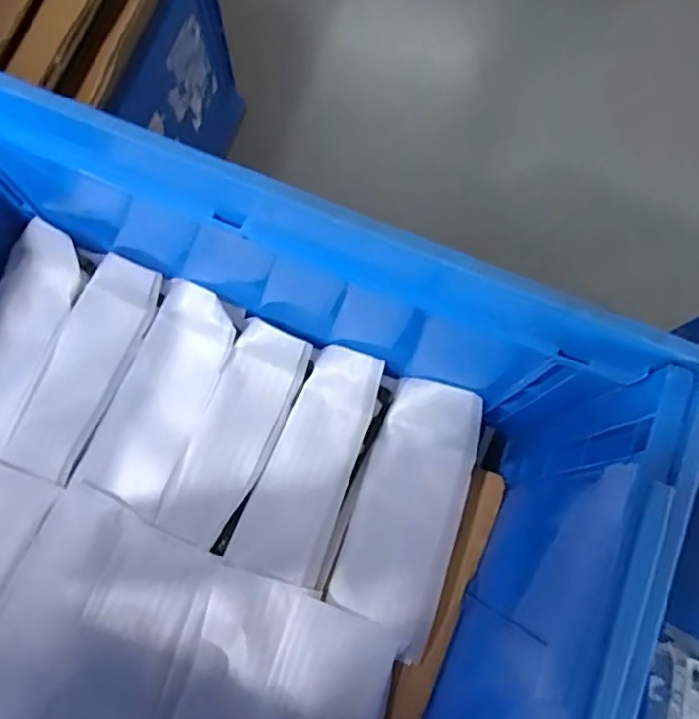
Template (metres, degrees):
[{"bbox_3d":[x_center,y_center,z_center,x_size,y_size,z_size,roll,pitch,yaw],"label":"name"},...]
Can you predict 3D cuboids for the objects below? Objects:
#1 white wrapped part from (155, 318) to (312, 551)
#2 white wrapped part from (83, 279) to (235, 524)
[{"bbox_3d":[-0.110,0.070,0.580,0.076,0.036,0.214,23,77,5],"label":"white wrapped part"},{"bbox_3d":[-0.183,0.034,0.586,0.080,0.032,0.216,21,76,5],"label":"white wrapped part"}]

